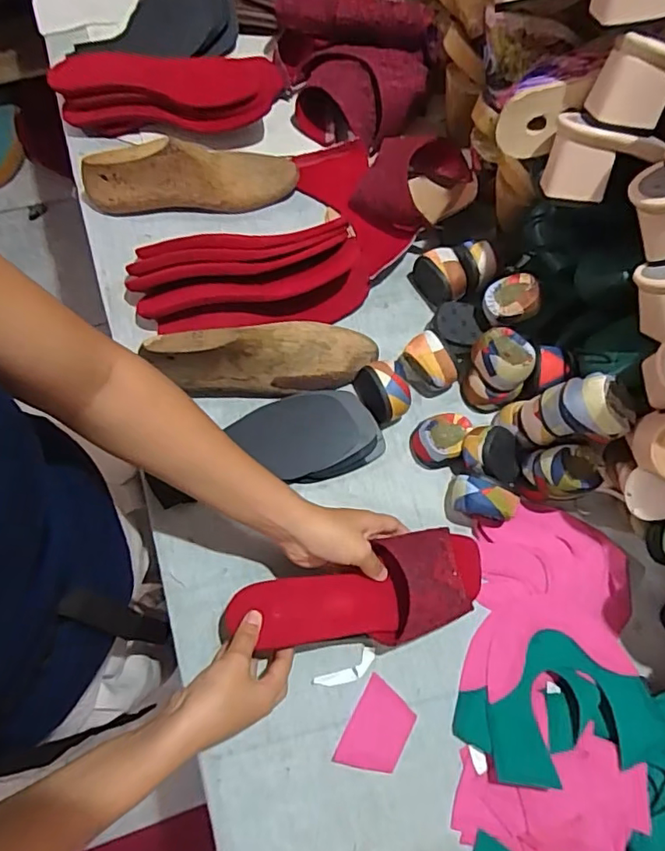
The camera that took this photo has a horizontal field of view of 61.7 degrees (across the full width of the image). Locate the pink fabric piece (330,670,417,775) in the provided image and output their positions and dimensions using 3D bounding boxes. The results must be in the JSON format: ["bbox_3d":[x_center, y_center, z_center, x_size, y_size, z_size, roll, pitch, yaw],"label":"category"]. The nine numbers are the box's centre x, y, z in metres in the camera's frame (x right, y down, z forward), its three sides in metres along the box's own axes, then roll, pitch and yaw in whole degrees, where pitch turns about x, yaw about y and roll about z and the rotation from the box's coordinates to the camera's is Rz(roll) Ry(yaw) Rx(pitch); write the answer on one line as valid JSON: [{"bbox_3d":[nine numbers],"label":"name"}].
[{"bbox_3d":[0.042,0.280,0.509,0.052,0.004,0.076,28,72,9],"label":"pink fabric piece"}]

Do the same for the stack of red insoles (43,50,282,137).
[{"bbox_3d":[-0.194,-0.395,0.655,0.258,0.042,0.094,-3,74,-3],"label":"stack of red insoles"}]

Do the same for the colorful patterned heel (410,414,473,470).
[{"bbox_3d":[0.113,0.016,0.575,0.057,0.034,0.048,-10,74,-5],"label":"colorful patterned heel"}]

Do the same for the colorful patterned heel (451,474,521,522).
[{"bbox_3d":[0.148,0.073,0.548,0.062,0.041,0.032,15,73,2],"label":"colorful patterned heel"}]

